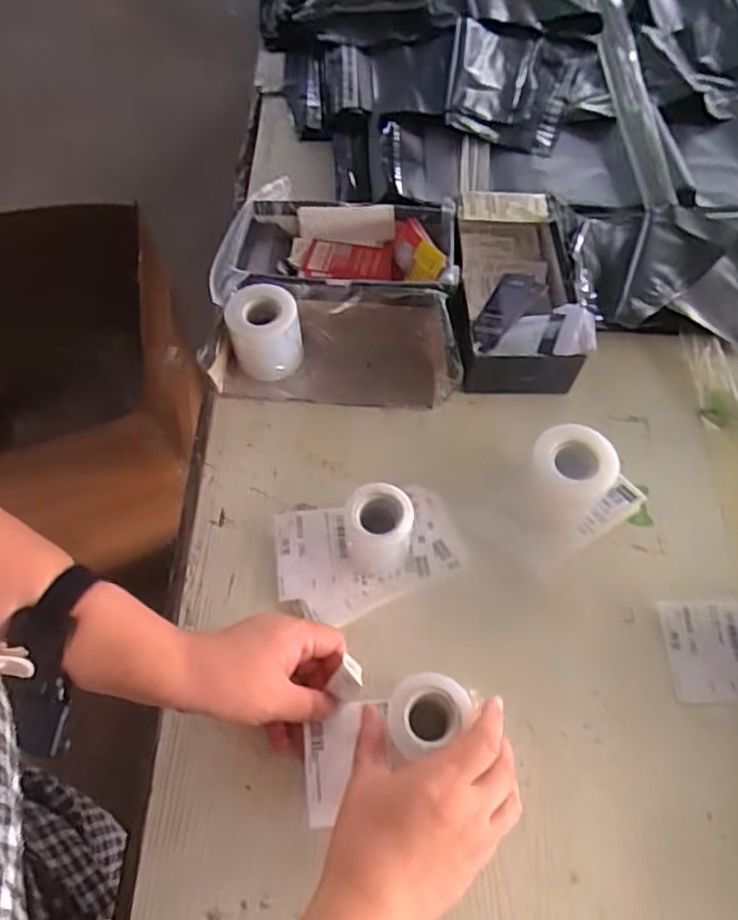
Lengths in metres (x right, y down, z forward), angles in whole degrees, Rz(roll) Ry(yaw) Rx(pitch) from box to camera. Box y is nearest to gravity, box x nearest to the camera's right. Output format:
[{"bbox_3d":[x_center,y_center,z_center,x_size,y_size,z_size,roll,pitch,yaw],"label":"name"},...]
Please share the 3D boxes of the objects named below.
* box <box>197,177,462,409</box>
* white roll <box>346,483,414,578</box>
[{"bbox_3d":[-0.032,-0.168,0.633,0.230,0.071,0.226,3,60,2],"label":"box"},{"bbox_3d":[0.008,0.057,0.496,0.049,0.072,0.049,0,60,0],"label":"white roll"}]

